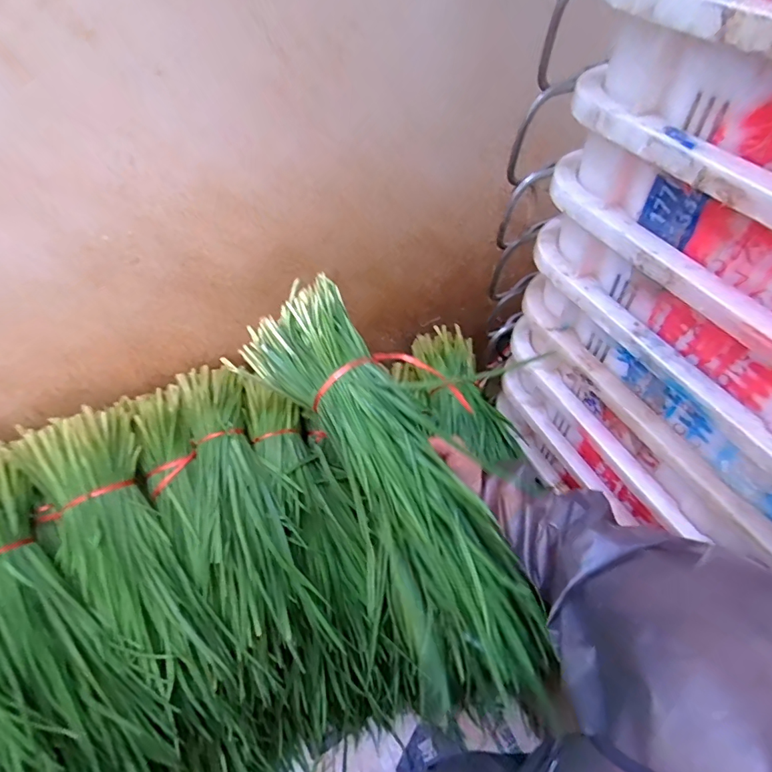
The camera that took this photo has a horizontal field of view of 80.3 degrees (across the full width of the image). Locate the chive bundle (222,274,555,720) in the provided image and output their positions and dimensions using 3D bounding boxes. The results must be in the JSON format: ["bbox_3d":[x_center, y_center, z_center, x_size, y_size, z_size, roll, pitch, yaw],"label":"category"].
[{"bbox_3d":[0.000,0.105,0.508,0.128,0.105,0.481,-27,74,-19],"label":"chive bundle"}]

